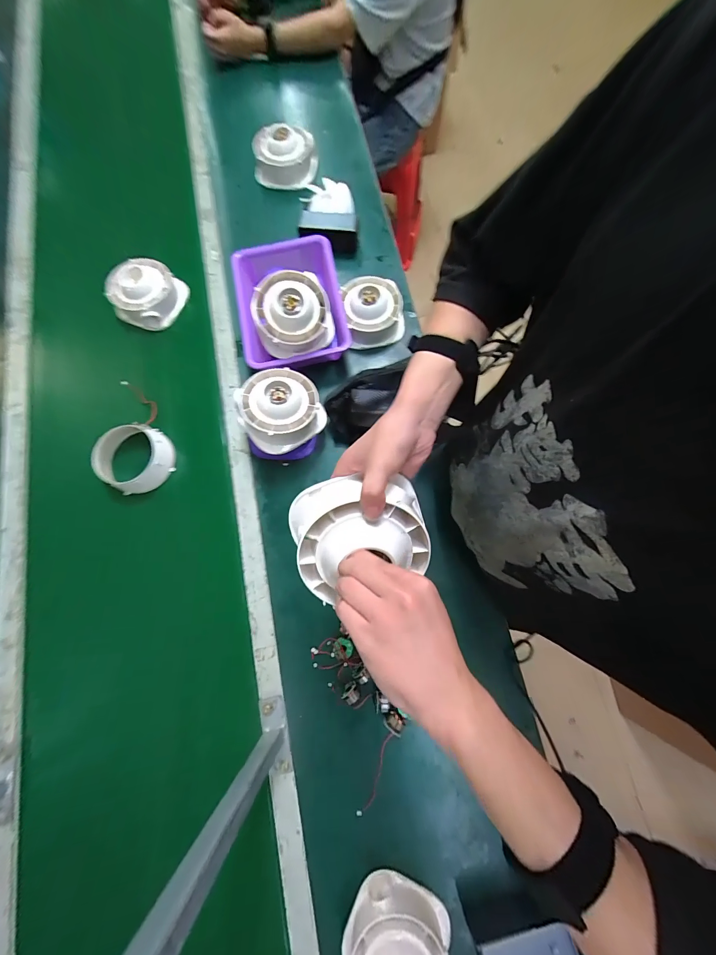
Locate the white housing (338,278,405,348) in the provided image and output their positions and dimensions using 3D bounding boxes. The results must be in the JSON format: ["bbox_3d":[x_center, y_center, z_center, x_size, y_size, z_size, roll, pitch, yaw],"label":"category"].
[{"bbox_3d":[0.034,-0.346,0.688,0.127,0.072,0.128,0,76,2],"label":"white housing"}]

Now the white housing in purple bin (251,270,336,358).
[{"bbox_3d":[-0.122,-0.299,0.608,0.138,0.070,0.138,-17,111,1],"label":"white housing in purple bin"}]

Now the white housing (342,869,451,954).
[{"bbox_3d":[0.056,0.656,0.460,0.132,0.070,0.126,0,76,2],"label":"white housing"}]

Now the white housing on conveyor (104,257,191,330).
[{"bbox_3d":[-0.461,-0.398,0.718,0.141,0.082,0.116,10,76,4],"label":"white housing on conveyor"}]

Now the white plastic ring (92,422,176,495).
[{"bbox_3d":[-0.413,-0.036,0.618,0.115,0.059,0.126,0,76,2],"label":"white plastic ring"}]

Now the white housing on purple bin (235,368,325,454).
[{"bbox_3d":[-0.139,-0.119,0.573,0.147,0.060,0.131,-33,77,-7],"label":"white housing on purple bin"}]

